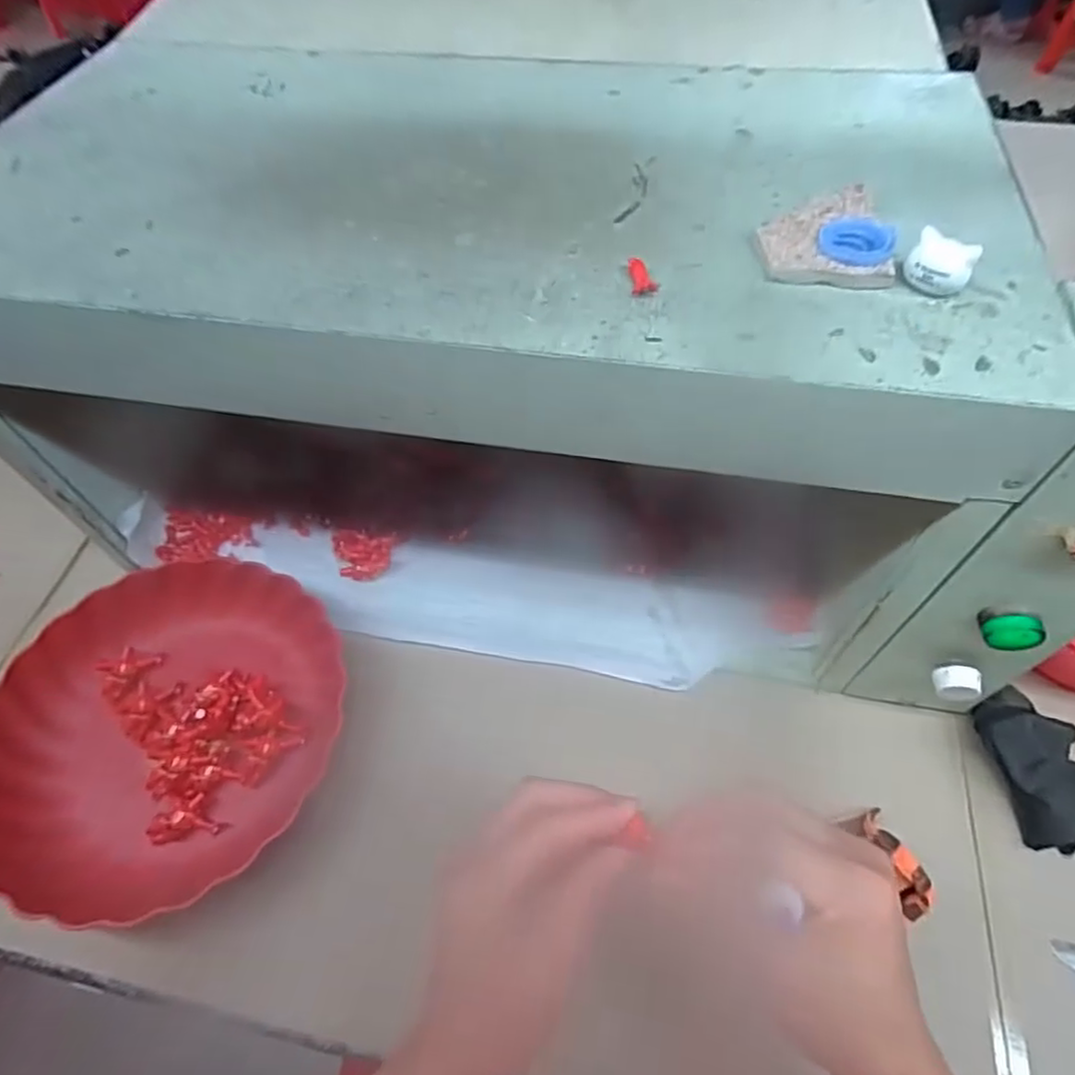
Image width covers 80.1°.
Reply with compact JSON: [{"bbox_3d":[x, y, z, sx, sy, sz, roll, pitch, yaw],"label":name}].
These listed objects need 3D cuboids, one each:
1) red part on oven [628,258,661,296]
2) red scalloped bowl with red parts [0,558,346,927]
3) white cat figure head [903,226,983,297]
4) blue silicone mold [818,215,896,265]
[{"bbox_3d":[0.047,-0.116,0.285,0.012,0.008,0.018,-2,57,1],"label":"red part on oven"},{"bbox_3d":[-0.272,0.136,0.468,0.230,0.055,0.240,-1,57,2],"label":"red scalloped bowl with red parts"},{"bbox_3d":[0.167,-0.113,0.267,0.025,0.019,0.019,29,63,19],"label":"white cat figure head"},{"bbox_3d":[0.142,-0.133,0.284,0.031,0.004,0.033,13,59,10],"label":"blue silicone mold"}]

